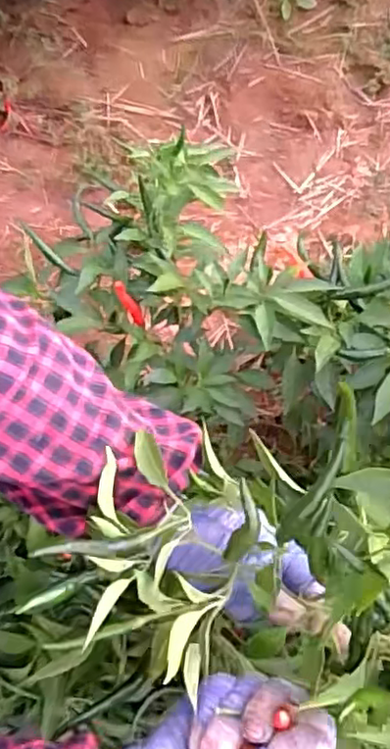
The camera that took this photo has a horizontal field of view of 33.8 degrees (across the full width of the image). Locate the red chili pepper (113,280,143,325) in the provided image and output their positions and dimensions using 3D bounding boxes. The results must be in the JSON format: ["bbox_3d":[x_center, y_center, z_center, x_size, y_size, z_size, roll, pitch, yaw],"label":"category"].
[{"bbox_3d":[-0.065,-0.070,0.617,0.015,0.060,0.016,-34,53,-7],"label":"red chili pepper"}]

